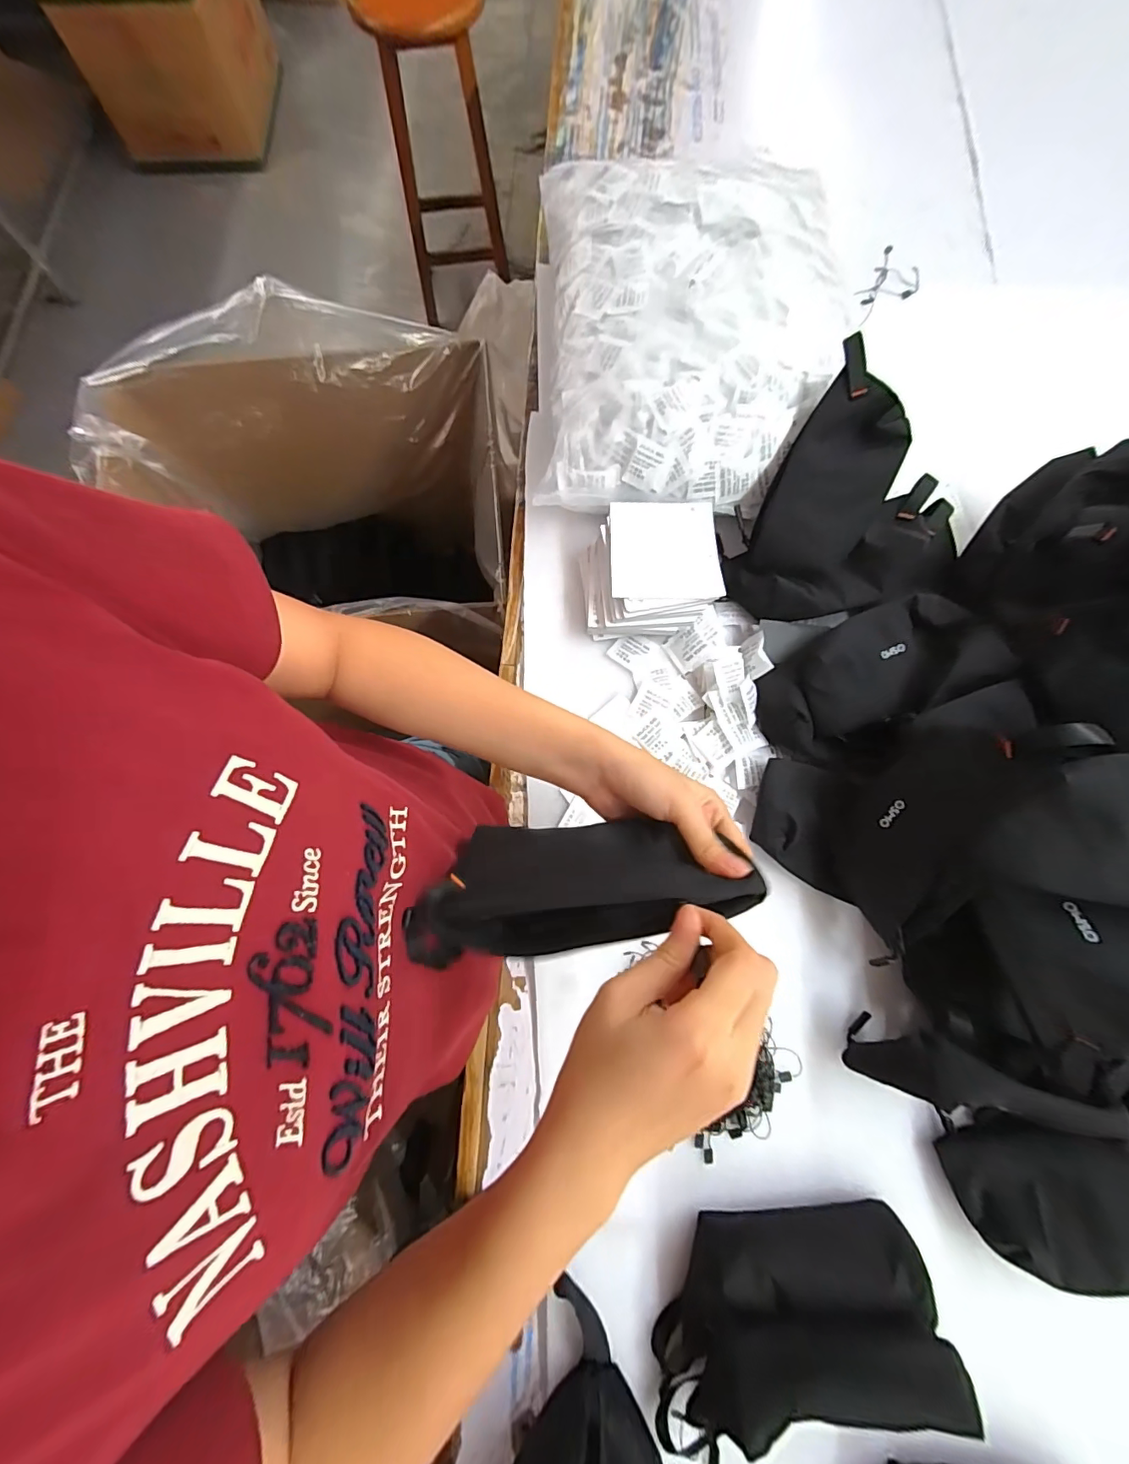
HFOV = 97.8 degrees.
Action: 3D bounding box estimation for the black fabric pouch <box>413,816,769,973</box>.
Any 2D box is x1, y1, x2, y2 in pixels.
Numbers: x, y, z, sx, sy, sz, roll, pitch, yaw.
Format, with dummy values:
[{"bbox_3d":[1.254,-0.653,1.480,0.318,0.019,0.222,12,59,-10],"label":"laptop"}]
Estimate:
[{"bbox_3d":[0.009,0.090,0.299,0.195,0.063,0.070,-8,77,4],"label":"black fabric pouch"}]

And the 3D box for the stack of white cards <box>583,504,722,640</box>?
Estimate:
[{"bbox_3d":[0.085,-0.161,0.499,0.127,0.063,0.115,-4,77,-1],"label":"stack of white cards"}]

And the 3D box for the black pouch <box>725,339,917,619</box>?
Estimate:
[{"bbox_3d":[0.252,-0.228,0.478,0.119,0.047,0.246,22,100,5],"label":"black pouch"}]

